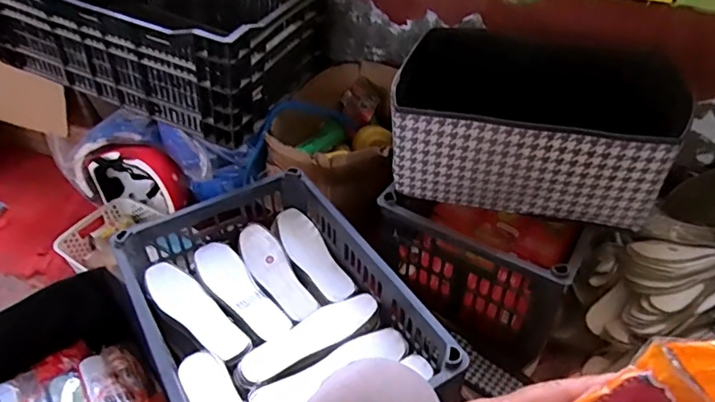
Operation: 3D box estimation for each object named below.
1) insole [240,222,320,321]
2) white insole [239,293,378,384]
[{"bbox_3d":[-0.142,0.124,0.903,0.065,0.031,0.219,-23,49,-23],"label":"insole"},{"bbox_3d":[-0.070,0.203,0.793,0.219,0.015,0.068,-26,50,-26],"label":"white insole"}]

